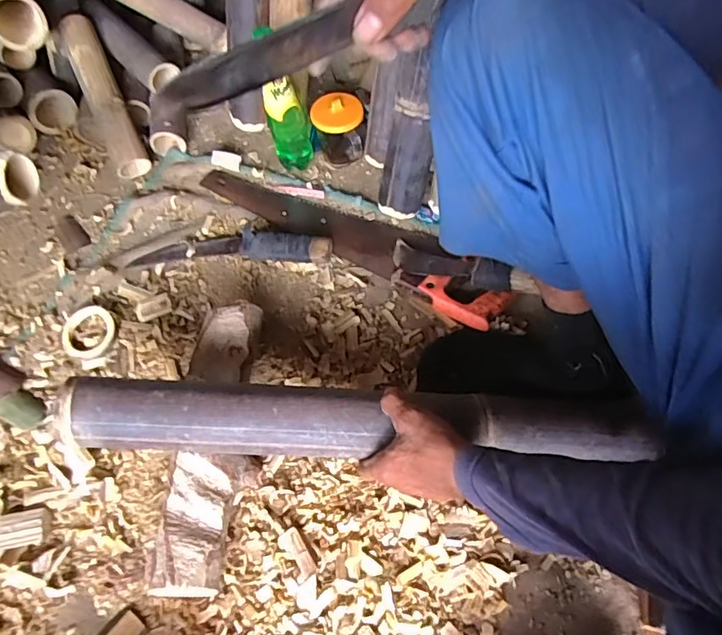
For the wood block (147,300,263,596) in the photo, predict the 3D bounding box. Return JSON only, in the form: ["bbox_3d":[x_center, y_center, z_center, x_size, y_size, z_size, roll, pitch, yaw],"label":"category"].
[{"bbox_3d":[-0.167,0.134,0.593,0.094,0.059,0.326,-2,61,0],"label":"wood block"}]

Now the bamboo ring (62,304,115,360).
[{"bbox_3d":[-0.367,0.019,0.693,0.072,0.008,0.073,-1,61,1],"label":"bamboo ring"}]

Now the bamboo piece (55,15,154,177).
[{"bbox_3d":[-0.418,-0.360,0.833,0.057,0.045,0.270,-23,90,-11],"label":"bamboo piece"}]

